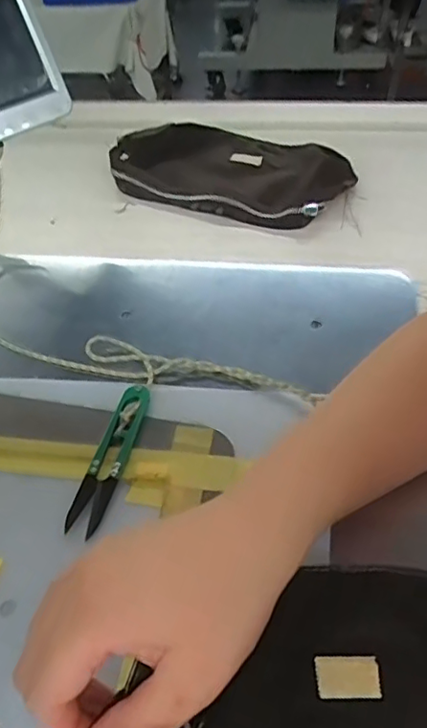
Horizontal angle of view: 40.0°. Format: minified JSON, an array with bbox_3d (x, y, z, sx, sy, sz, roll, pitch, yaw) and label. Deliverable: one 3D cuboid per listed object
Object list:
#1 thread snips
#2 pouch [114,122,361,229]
[{"bbox_3d":[-0.065,0.056,0.366,0.021,0.011,0.102,8,48,13],"label":"thread snips"},{"bbox_3d":[0.019,-0.214,0.635,0.253,0.034,0.155,17,50,20],"label":"pouch"}]

